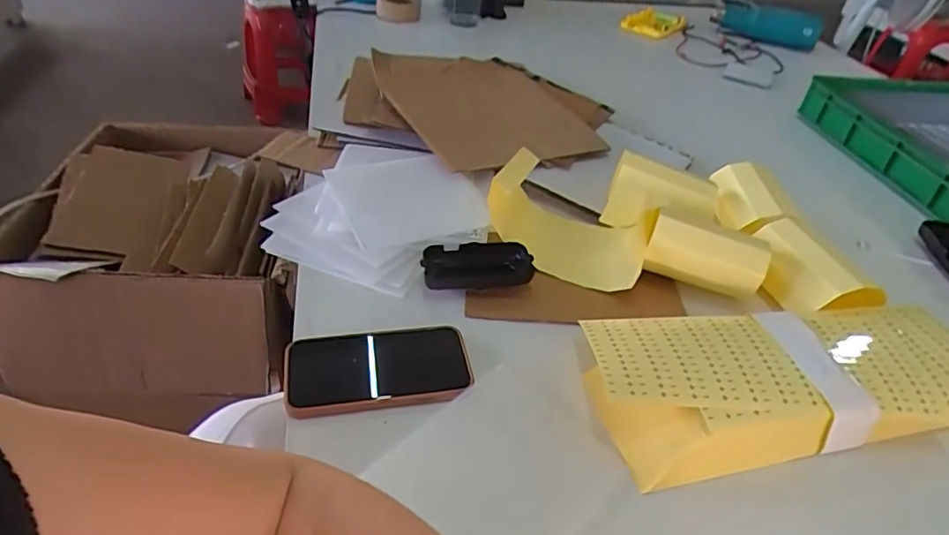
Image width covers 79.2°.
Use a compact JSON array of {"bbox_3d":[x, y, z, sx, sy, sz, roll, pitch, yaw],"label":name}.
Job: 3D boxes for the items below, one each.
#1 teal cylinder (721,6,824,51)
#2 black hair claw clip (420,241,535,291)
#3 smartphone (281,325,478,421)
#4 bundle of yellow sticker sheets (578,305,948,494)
[{"bbox_3d":[0.707,-0.574,1.371,0.224,0.070,0.078,12,39,6],"label":"teal cylinder"},{"bbox_3d":[0.003,-0.001,0.591,0.113,0.030,0.052,-5,40,-14],"label":"black hair claw clip"},{"bbox_3d":[-0.081,0.083,0.487,0.152,0.009,0.079,-3,40,-12],"label":"smartphone"},{"bbox_3d":[0.279,0.088,0.507,0.359,0.039,0.155,-3,40,-12],"label":"bundle of yellow sticker sheets"}]

